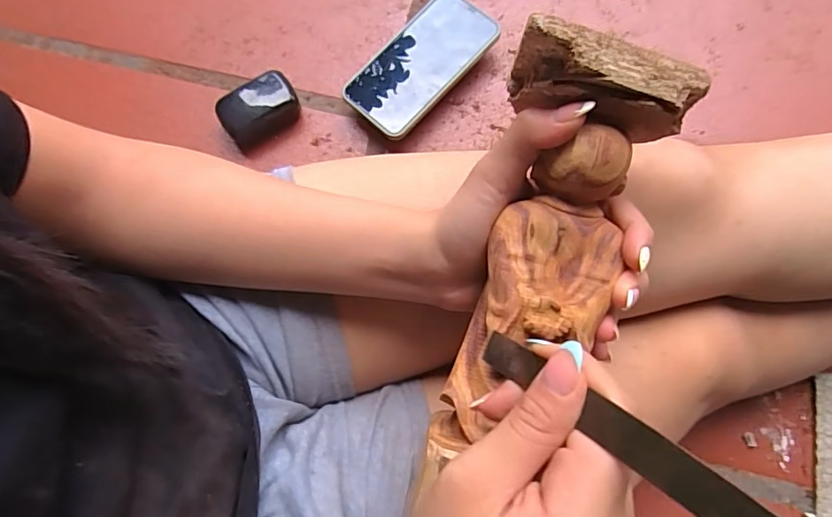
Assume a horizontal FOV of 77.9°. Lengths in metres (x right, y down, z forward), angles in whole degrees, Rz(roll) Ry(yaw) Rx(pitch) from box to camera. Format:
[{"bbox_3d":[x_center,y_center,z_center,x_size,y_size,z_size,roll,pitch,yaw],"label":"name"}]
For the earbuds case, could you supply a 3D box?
[{"bbox_3d":[-0.152,-0.144,0.506,0.074,0.035,0.050,-40,75,-5],"label":"earbuds case"}]

